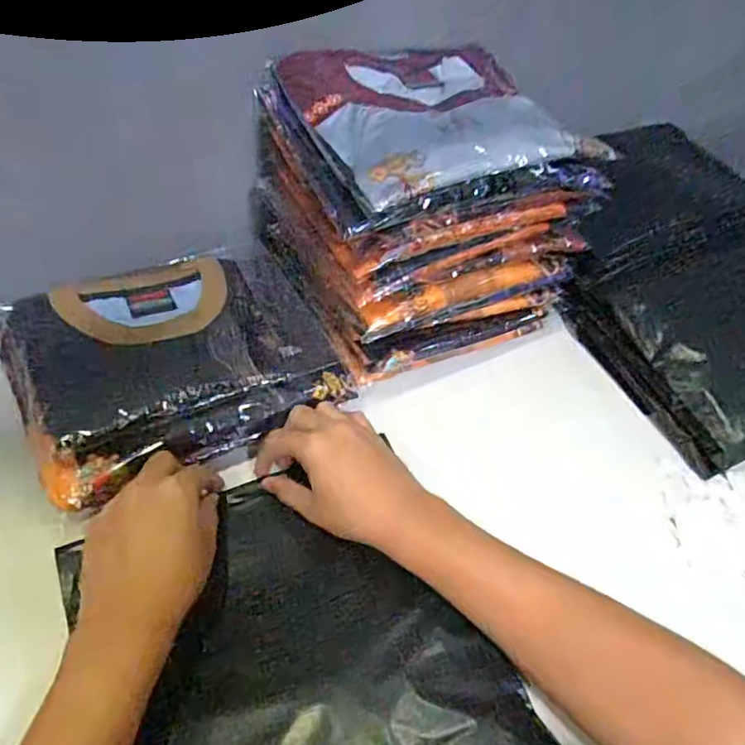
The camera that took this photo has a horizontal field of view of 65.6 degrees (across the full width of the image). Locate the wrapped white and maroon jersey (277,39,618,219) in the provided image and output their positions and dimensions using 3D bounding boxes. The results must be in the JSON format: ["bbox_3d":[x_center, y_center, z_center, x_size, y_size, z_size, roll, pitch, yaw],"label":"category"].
[{"bbox_3d":[0.051,-0.227,0.492,0.211,0.025,0.207,-16,54,-16],"label":"wrapped white and maroon jersey"}]

